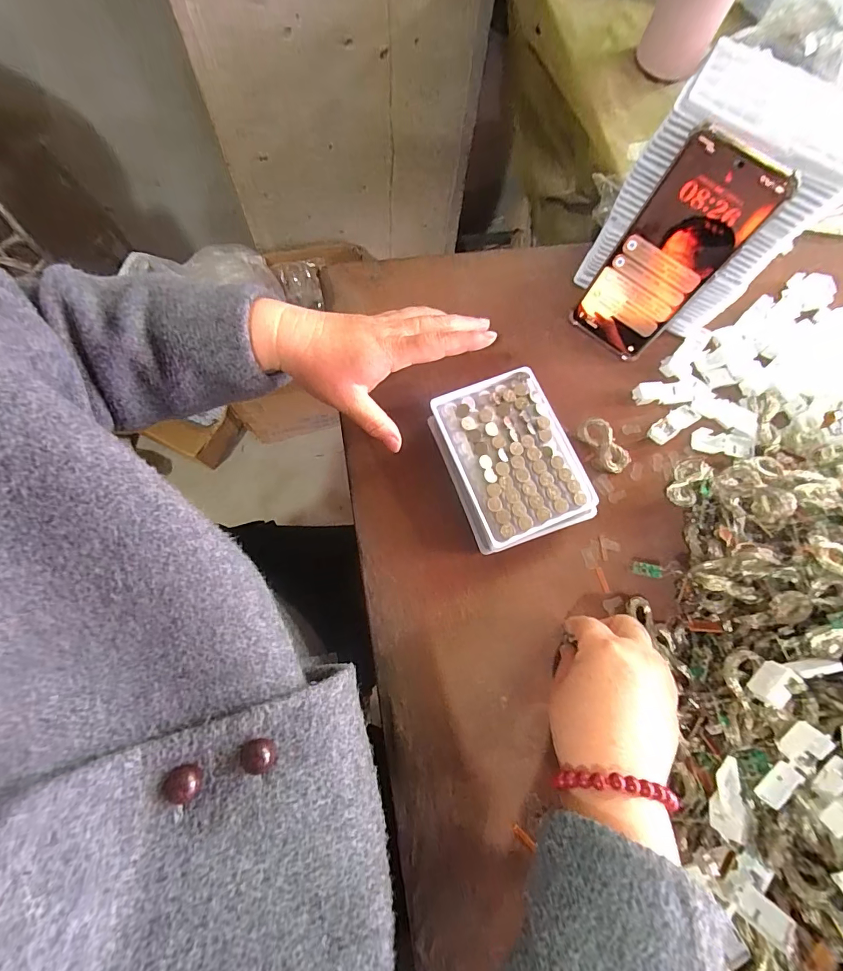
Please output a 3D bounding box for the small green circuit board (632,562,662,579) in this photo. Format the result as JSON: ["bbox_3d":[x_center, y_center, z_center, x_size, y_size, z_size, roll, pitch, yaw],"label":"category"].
[{"bbox_3d":[0.186,0.070,0.348,0.022,0.004,0.011,7,87,13],"label":"small green circuit board"}]

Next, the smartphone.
[{"bbox_3d":[0.199,-0.181,0.349,0.075,0.166,0.005,38,60,5],"label":"smartphone"}]

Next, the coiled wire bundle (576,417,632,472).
[{"bbox_3d":[0.166,-0.037,0.381,0.026,0.020,0.054,-32,78,-13],"label":"coiled wire bundle"}]

